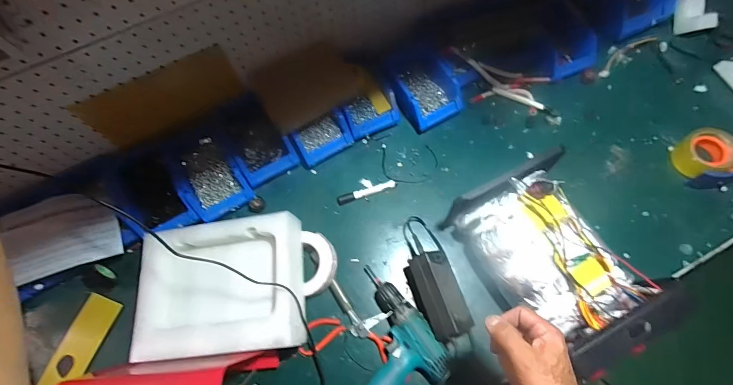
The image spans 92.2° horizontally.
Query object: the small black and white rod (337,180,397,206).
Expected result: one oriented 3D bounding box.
[{"bbox_3d":[0.001,-0.001,0.755,0.129,0.014,0.019,-16,68,-4],"label":"small black and white rod"}]

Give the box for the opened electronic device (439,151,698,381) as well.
[{"bbox_3d":[0.320,0.114,0.628,0.214,0.163,0.312,-28,70,-9],"label":"opened electronic device"}]

